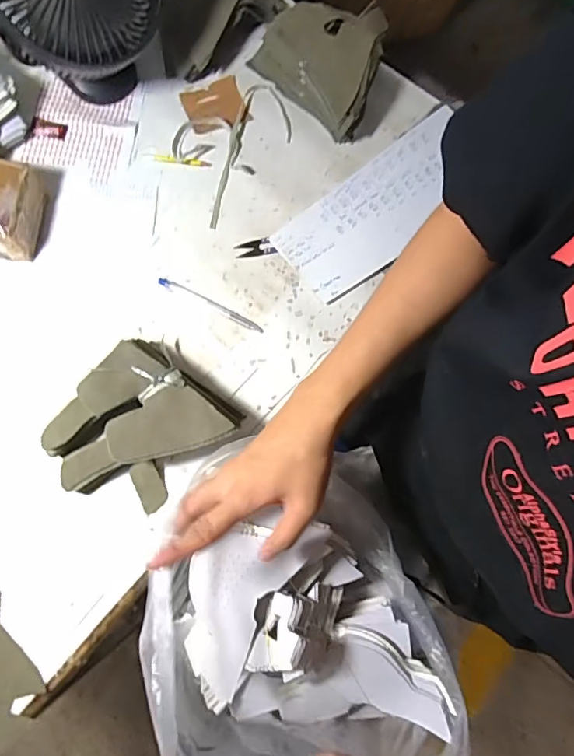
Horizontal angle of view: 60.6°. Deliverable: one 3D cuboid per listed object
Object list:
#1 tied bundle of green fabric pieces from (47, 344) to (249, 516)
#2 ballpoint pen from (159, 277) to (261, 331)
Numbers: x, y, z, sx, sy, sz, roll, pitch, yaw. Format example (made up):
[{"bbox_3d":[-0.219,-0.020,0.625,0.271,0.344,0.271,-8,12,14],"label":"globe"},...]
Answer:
[{"bbox_3d":[-0.164,0.059,0.533,0.158,0.071,0.177,40,79,8],"label":"tied bundle of green fabric pieces"},{"bbox_3d":[-0.094,-0.092,0.603,0.143,0.009,0.011,26,75,6],"label":"ballpoint pen"}]

